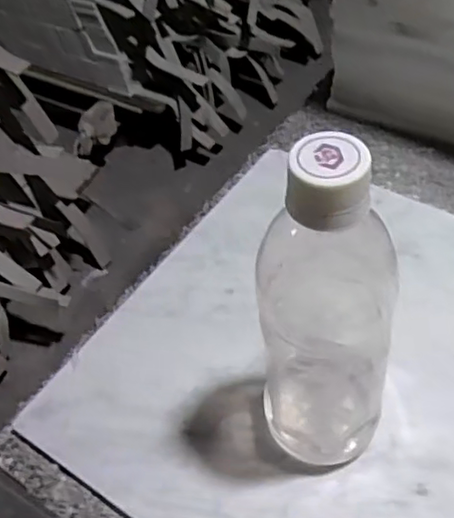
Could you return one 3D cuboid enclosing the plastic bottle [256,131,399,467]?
[{"bbox_3d":[0.046,0.031,0.311,0.060,0.205,0.066,-2,49,7],"label":"plastic bottle"}]

